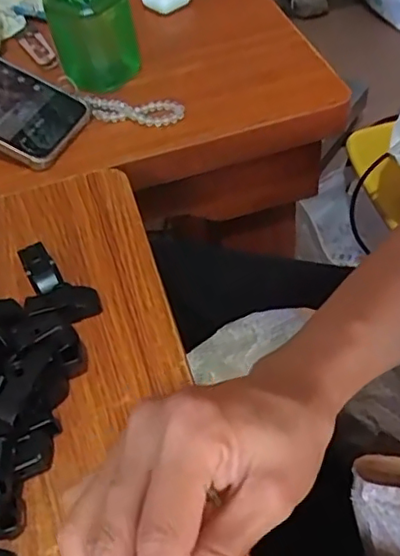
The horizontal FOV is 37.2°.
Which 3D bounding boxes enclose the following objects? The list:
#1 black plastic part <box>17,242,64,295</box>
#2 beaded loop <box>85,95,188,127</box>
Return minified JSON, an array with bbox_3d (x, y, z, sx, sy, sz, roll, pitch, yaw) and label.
[{"bbox_3d":[-0.106,-0.008,0.394,0.020,0.016,0.032,-24,51,-13],"label":"black plastic part"},{"bbox_3d":[-0.056,-0.143,0.507,0.084,0.013,0.028,-1,50,6],"label":"beaded loop"}]

